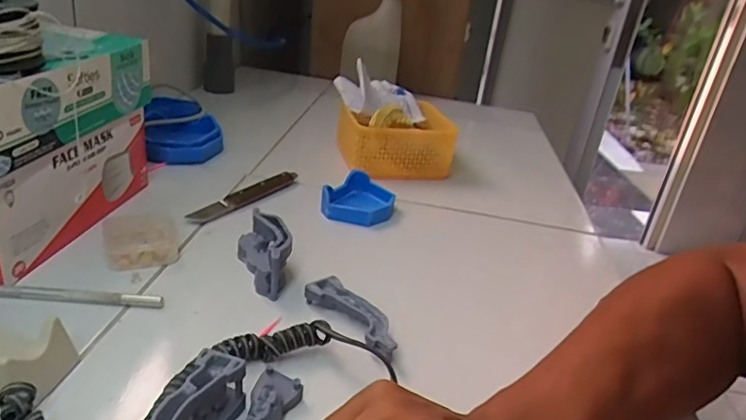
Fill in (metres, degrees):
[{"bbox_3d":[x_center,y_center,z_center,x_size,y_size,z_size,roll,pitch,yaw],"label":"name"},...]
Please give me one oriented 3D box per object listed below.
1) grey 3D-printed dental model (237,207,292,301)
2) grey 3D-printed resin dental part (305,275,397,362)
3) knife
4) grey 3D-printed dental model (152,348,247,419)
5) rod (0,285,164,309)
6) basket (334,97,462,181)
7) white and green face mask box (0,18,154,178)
[{"bbox_3d":[-0.088,0.033,0.442,0.040,0.040,0.076,1,27,-15],"label":"grey 3D-printed dental model"},{"bbox_3d":[-0.014,0.081,0.404,0.027,0.020,0.089,-17,35,-41],"label":"grey 3D-printed resin dental part"},{"bbox_3d":[-0.129,-0.016,0.564,0.020,0.014,0.143,23,30,28],"label":"knife"},{"bbox_3d":[-0.098,0.113,0.288,0.023,0.039,0.071,16,27,17],"label":"grey 3D-printed dental model"},{"bbox_3d":[-0.212,0.061,0.392,0.116,0.006,0.007,5,26,-6],"label":"rod"},{"bbox_3d":[0.027,-0.094,0.696,0.138,0.071,0.100,1,27,-15],"label":"basket"},{"bbox_3d":[-0.273,-0.093,0.426,0.104,0.065,0.210,12,26,9],"label":"white and green face mask box"}]

